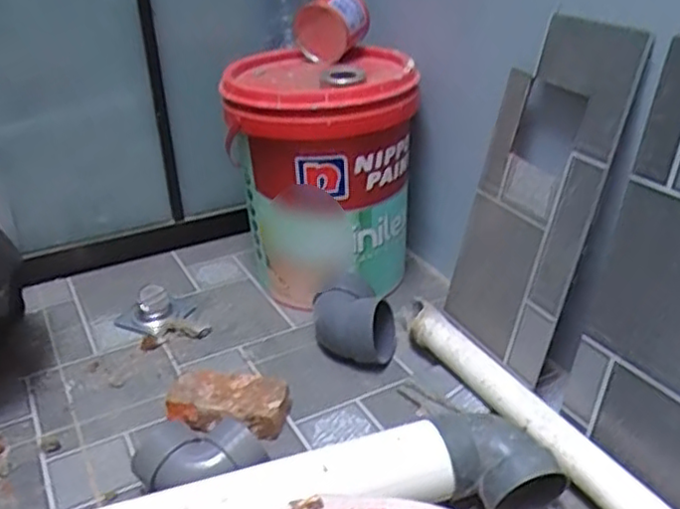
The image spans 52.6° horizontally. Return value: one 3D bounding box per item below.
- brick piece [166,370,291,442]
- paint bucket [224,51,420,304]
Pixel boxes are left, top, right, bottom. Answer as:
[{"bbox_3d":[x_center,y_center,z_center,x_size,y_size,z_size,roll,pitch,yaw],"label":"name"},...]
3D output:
[{"bbox_3d":[-0.152,0.206,0.937,0.160,0.047,0.098,8,30,17],"label":"brick piece"},{"bbox_3d":[-0.031,-0.130,1.202,0.303,0.368,0.368,-4,29,-4],"label":"paint bucket"}]

